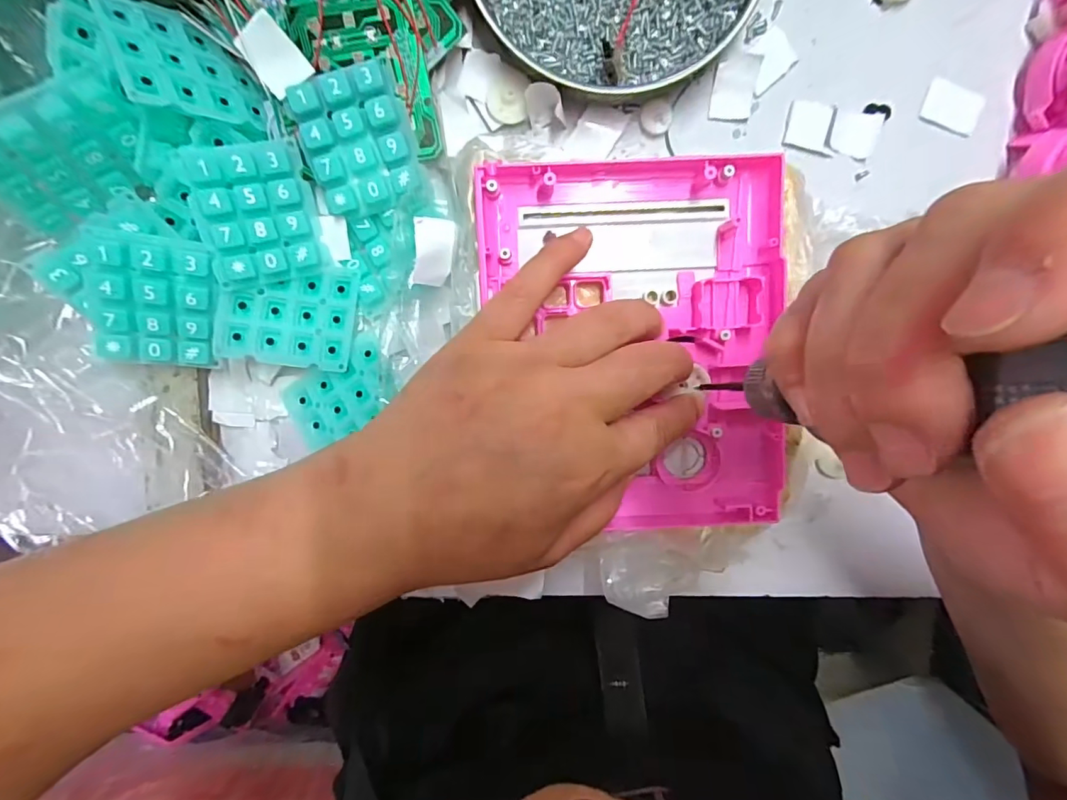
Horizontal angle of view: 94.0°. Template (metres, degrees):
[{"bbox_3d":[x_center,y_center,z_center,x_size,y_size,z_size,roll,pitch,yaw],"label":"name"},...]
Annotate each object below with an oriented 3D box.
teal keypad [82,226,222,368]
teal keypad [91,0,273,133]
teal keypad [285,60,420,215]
[{"bbox_3d":[-0.167,-0.043,0.219,0.048,0.007,0.056,5,111,-25],"label":"teal keypad"},{"bbox_3d":[-0.144,-0.141,0.210,0.004,0.056,0.048,-22,87,38],"label":"teal keypad"},{"bbox_3d":[-0.078,-0.114,0.219,0.044,0.009,0.054,-16,98,1],"label":"teal keypad"}]

